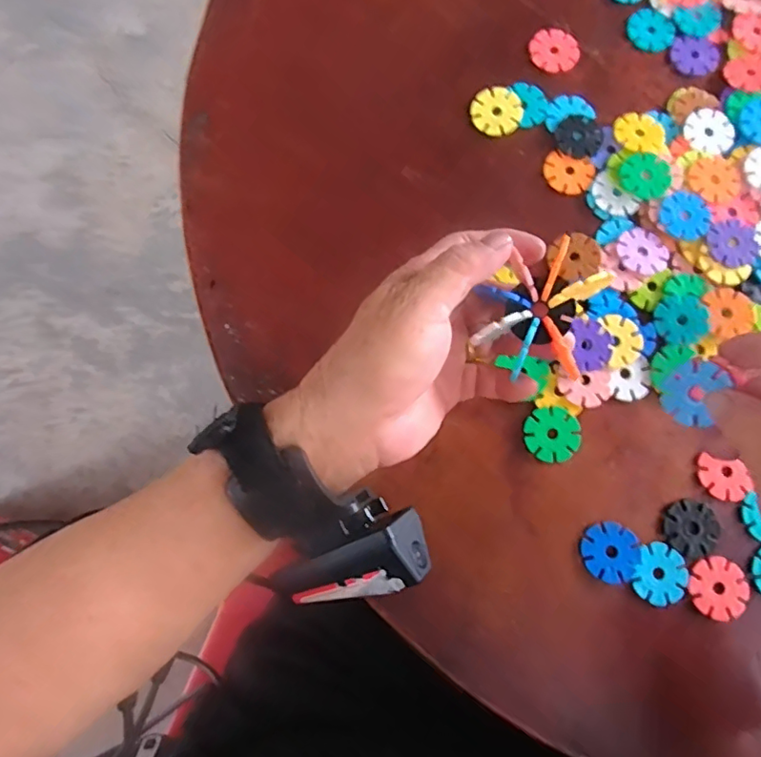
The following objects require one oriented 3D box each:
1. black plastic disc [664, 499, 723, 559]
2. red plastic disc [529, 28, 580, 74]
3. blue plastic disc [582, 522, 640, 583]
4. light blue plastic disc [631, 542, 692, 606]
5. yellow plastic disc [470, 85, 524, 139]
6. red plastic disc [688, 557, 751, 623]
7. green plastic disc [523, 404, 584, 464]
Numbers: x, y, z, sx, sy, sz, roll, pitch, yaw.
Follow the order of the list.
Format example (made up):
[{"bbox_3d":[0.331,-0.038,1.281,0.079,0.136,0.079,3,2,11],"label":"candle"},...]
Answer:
[{"bbox_3d":[0.176,0.084,0.314,0.032,0.004,0.029,-23,79,-4],"label":"black plastic disc"},{"bbox_3d":[0.120,-0.227,0.384,0.033,0.004,0.032,0,79,0],"label":"red plastic disc"},{"bbox_3d":[0.129,0.096,0.311,0.031,0.004,0.030,0,79,0],"label":"blue plastic disc"},{"bbox_3d":[0.155,0.109,0.308,0.030,0.004,0.031,0,79,0],"label":"light blue plastic disc"},{"bbox_3d":[0.078,-0.179,0.373,0.034,0.005,0.034,0,79,0],"label":"yellow plastic disc"},{"bbox_3d":[0.187,0.116,0.307,0.032,0.004,0.032,0,79,0],"label":"red plastic disc"},{"bbox_3d":[0.100,0.032,0.324,0.032,0.004,0.030,0,79,0],"label":"green plastic disc"}]

